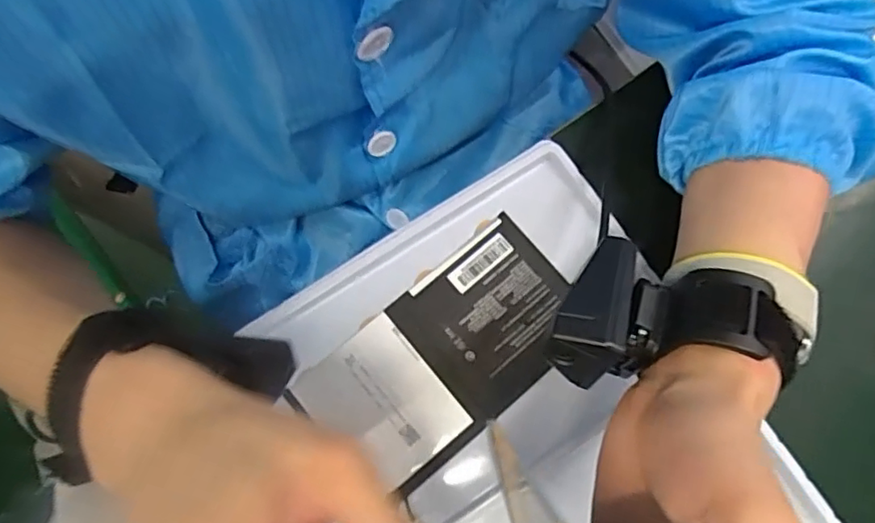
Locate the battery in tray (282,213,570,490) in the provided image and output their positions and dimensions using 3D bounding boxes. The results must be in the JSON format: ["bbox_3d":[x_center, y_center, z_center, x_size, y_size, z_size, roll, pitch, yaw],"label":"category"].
[{"bbox_3d":[0.006,0.055,0.351,0.164,0.008,0.091,-39,82,-7],"label":"battery in tray"}]

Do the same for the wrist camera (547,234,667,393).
[{"bbox_3d":[0.069,0.017,0.258,0.026,0.027,0.067,23,62,4],"label":"wrist camera"}]

